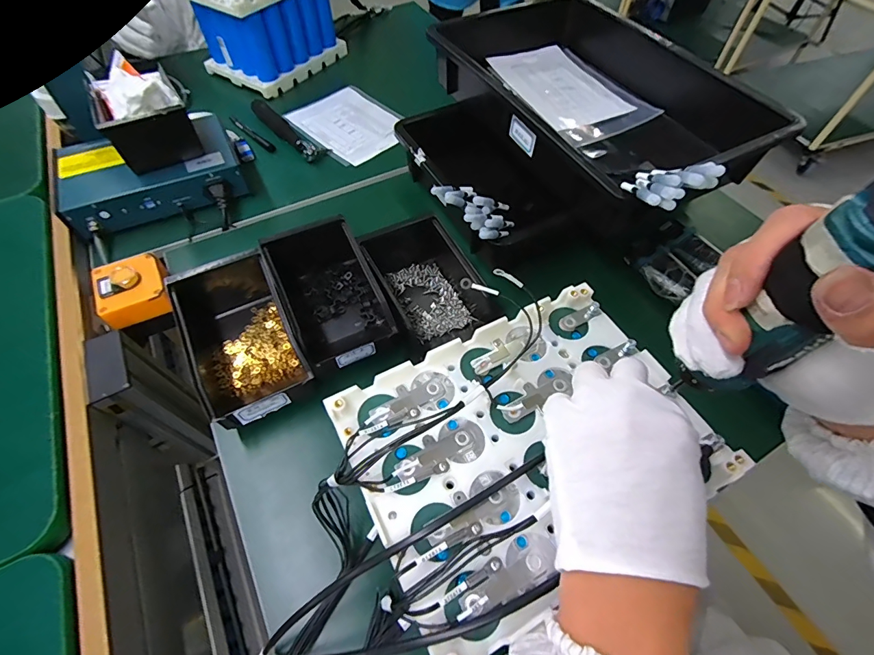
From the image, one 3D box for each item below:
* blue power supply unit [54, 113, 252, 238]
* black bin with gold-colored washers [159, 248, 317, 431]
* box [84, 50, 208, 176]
[{"bbox_3d":[-0.416,-0.227,0.604,0.227,0.061,0.157,-25,61,-16],"label":"blue power supply unit"},{"bbox_3d":[-0.219,0.002,0.455,0.107,0.069,0.205,-24,60,-15],"label":"black bin with gold-colored washers"},{"bbox_3d":[-0.411,-0.299,0.570,0.102,0.085,0.142,-28,62,-18],"label":"box"}]

